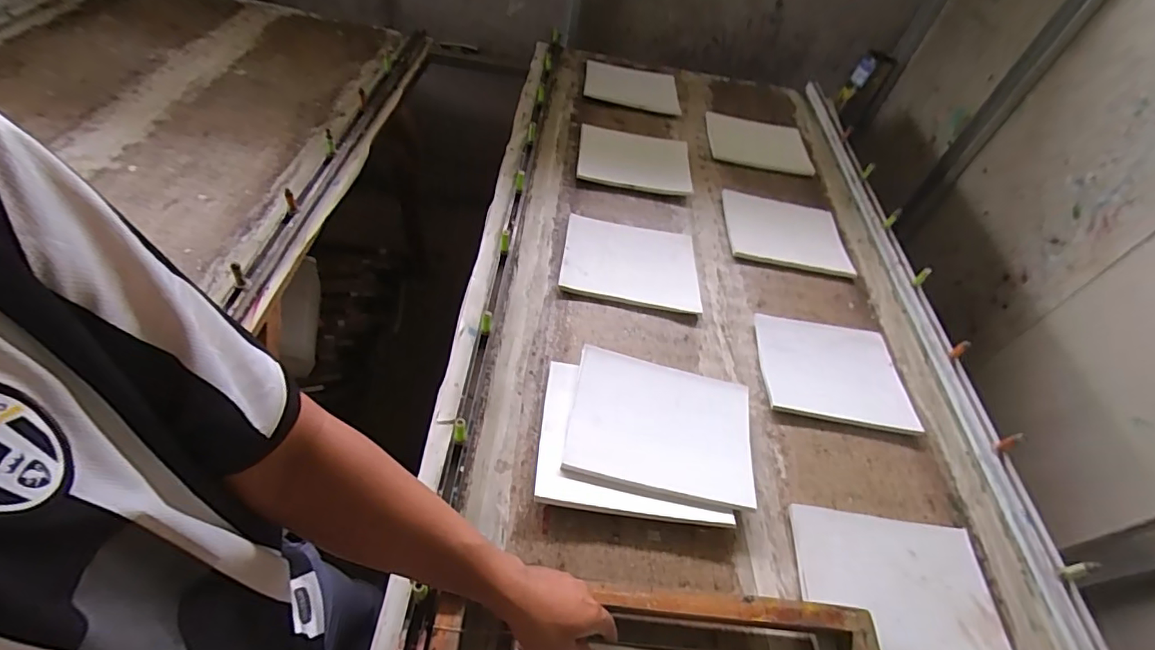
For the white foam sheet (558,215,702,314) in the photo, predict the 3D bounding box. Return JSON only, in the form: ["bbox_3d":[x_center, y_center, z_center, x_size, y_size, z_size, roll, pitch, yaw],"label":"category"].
[{"bbox_3d":[0.106,-0.133,1.001,0.263,0.019,0.221,8,52,0],"label":"white foam sheet"}]

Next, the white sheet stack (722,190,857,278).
[{"bbox_3d":[0.466,-0.209,1.147,0.267,0.033,0.220,10,52,2],"label":"white sheet stack"}]

